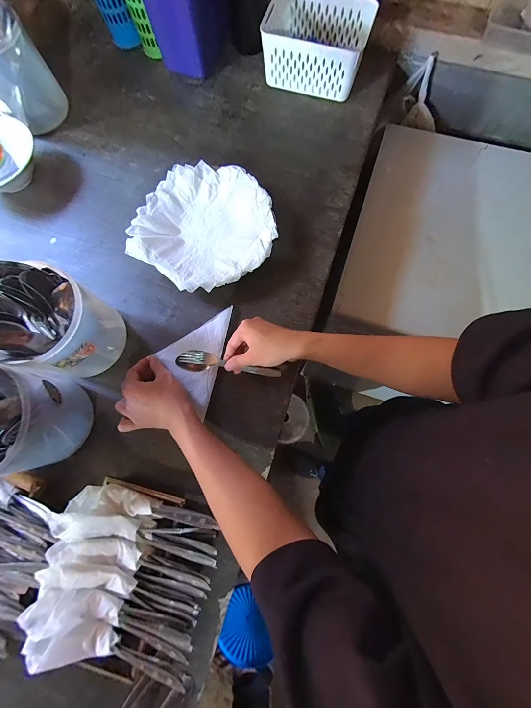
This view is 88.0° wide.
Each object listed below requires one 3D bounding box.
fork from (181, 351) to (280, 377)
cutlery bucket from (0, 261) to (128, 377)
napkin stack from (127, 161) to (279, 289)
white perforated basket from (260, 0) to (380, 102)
[{"bbox_3d":[-0.056,0.018,0.443,0.161,0.014,0.024,13,78,6],"label":"fork"},{"bbox_3d":[-0.311,-0.043,0.410,0.131,0.165,0.129,0,77,1],"label":"cutlery bucket"},{"bbox_3d":[-0.105,-0.231,0.508,0.238,0.049,0.242,37,81,9],"label":"napkin stack"},{"bbox_3d":[0.102,-0.645,0.573,0.201,0.101,0.154,19,78,6],"label":"white perforated basket"}]

